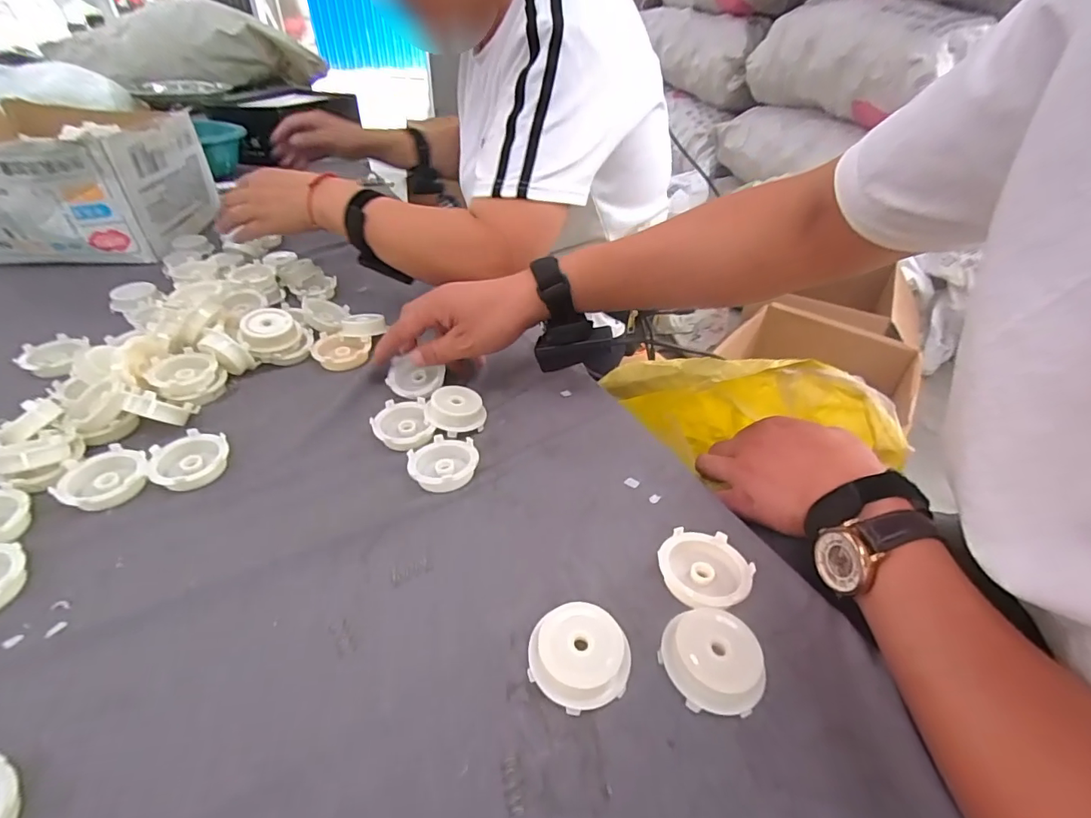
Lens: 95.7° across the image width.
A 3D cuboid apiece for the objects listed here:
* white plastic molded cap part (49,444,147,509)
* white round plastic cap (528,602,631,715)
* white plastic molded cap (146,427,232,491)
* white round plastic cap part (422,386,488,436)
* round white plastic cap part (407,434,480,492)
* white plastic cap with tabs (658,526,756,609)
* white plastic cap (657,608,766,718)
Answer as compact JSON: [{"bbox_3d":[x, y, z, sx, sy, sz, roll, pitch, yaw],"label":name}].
[{"bbox_3d":[-0.332,0.051,0.371,0.054,0.015,0.054,3,39,-2],"label":"white plastic molded cap part"},{"bbox_3d":[0.019,0.140,0.284,0.054,0.022,0.054,2,38,-1],"label":"white round plastic cap"},{"bbox_3d":[-0.278,0.040,0.388,0.052,0.017,0.050,-17,42,-23],"label":"white plastic molded cap"},{"bbox_3d":[-0.078,0.000,0.436,0.048,0.018,0.048,2,38,-1],"label":"white round plastic cap part"},{"bbox_3d":[-0.081,0.043,0.391,0.052,0.018,0.052,2,38,-1],"label":"round white plastic cap part"},{"bbox_3d":[0.104,0.106,0.325,0.054,0.020,0.057,2,38,-1],"label":"white plastic cap with tabs"},{"bbox_3d":[0.094,0.142,0.283,0.052,0.017,0.052,2,38,-1],"label":"white plastic cap"}]

